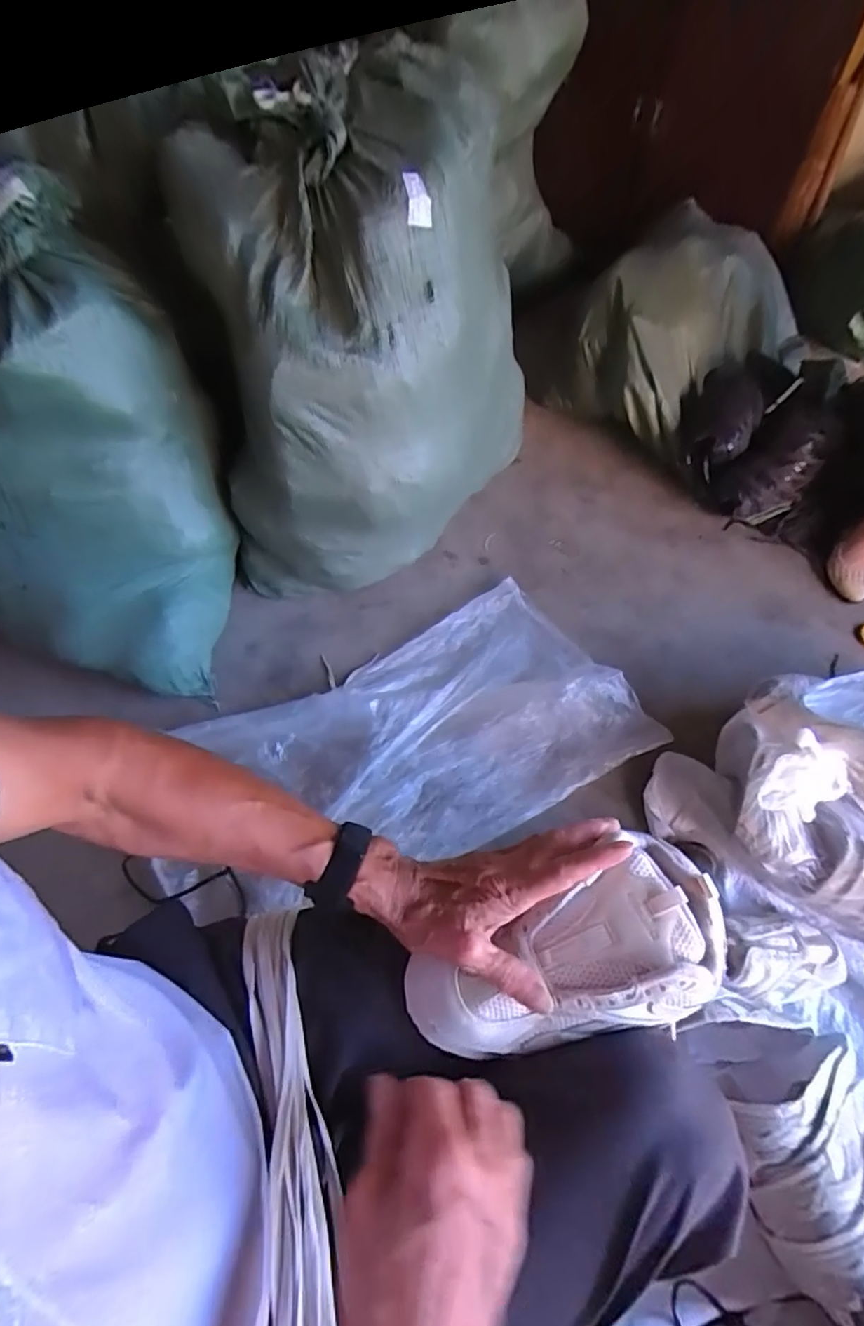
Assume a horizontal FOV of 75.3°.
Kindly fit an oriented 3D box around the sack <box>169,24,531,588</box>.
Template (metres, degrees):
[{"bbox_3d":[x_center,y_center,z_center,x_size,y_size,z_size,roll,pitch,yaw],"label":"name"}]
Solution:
[{"bbox_3d":[-0.122,-0.444,0.977,0.537,0.682,0.342,6,56,2],"label":"sack"}]

